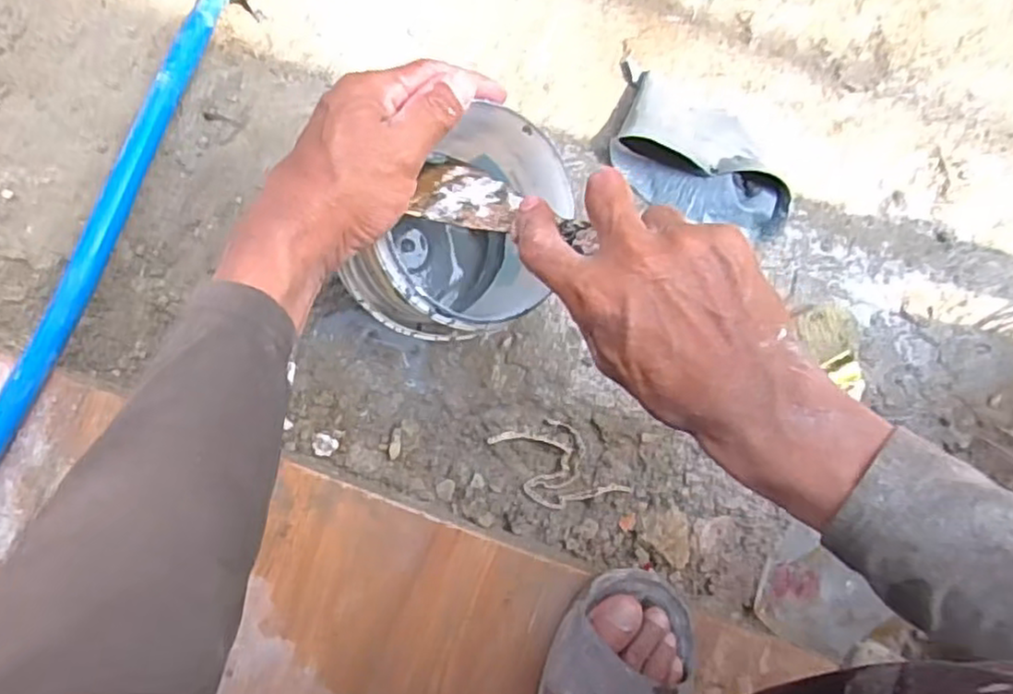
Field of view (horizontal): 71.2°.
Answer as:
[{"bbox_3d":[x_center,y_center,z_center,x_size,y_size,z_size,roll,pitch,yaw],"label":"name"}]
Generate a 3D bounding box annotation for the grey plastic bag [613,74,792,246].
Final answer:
[{"bbox_3d":[0.158,-0.147,0.559,0.151,0.047,0.104,24,90,-9],"label":"grey plastic bag"}]

